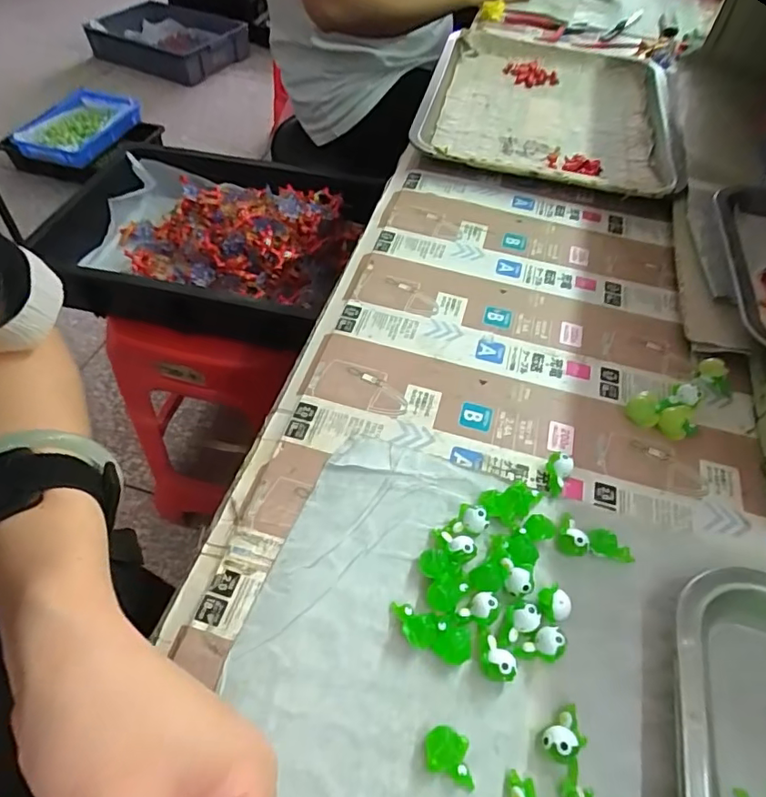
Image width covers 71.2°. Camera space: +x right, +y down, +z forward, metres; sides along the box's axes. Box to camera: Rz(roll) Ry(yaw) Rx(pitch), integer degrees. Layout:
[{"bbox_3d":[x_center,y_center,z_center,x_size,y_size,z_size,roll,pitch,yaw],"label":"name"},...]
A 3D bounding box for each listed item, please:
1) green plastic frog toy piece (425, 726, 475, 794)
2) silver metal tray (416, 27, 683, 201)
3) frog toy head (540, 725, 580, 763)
[{"bbox_3d":[0.029,0.155,0.232,0.023,0.011,0.017,18,54,12],"label":"green plastic frog toy piece"},{"bbox_3d":[0.184,-0.322,0.575,0.251,0.038,0.325,12,53,8],"label":"silver metal tray"},{"bbox_3d":[0.077,0.151,0.235,0.015,0.016,0.013,32,58,21],"label":"frog toy head"}]

